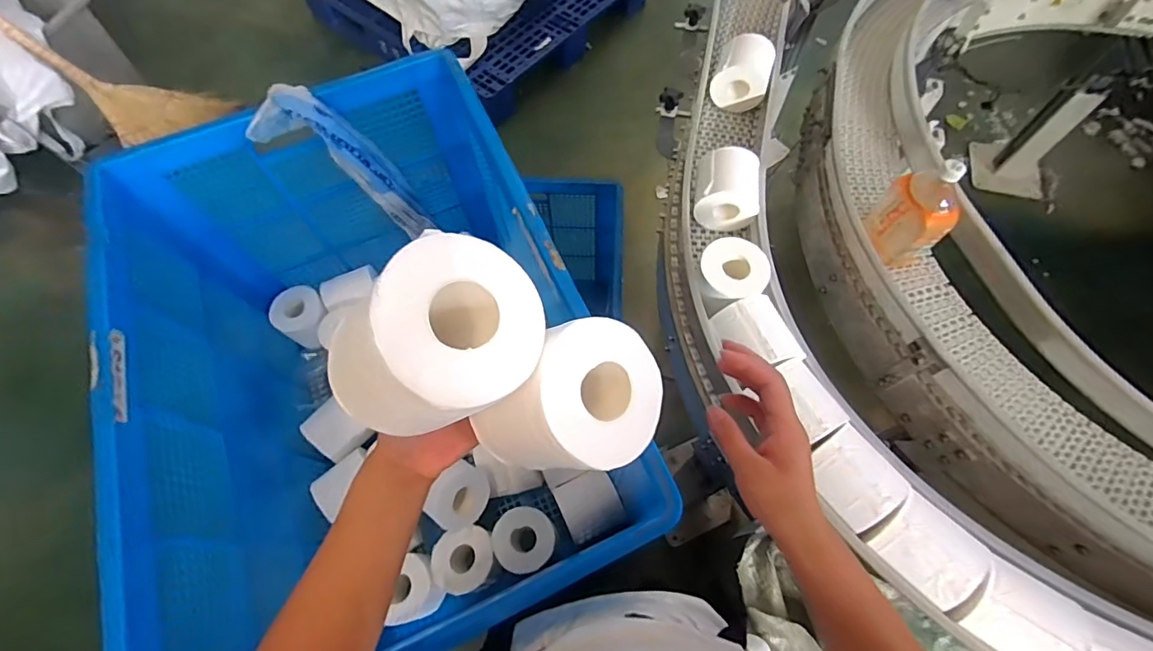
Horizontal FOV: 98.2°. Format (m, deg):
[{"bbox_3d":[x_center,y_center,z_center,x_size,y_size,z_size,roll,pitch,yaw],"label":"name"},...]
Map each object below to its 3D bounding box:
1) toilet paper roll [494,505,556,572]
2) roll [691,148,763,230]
[{"bbox_3d":[-0.088,0.384,0.892,0.102,0.104,0.101,-1,64,2],"label":"toilet paper roll"},{"bbox_3d":[0.266,-0.240,0.891,0.108,0.111,0.115,7,64,5],"label":"roll"}]

